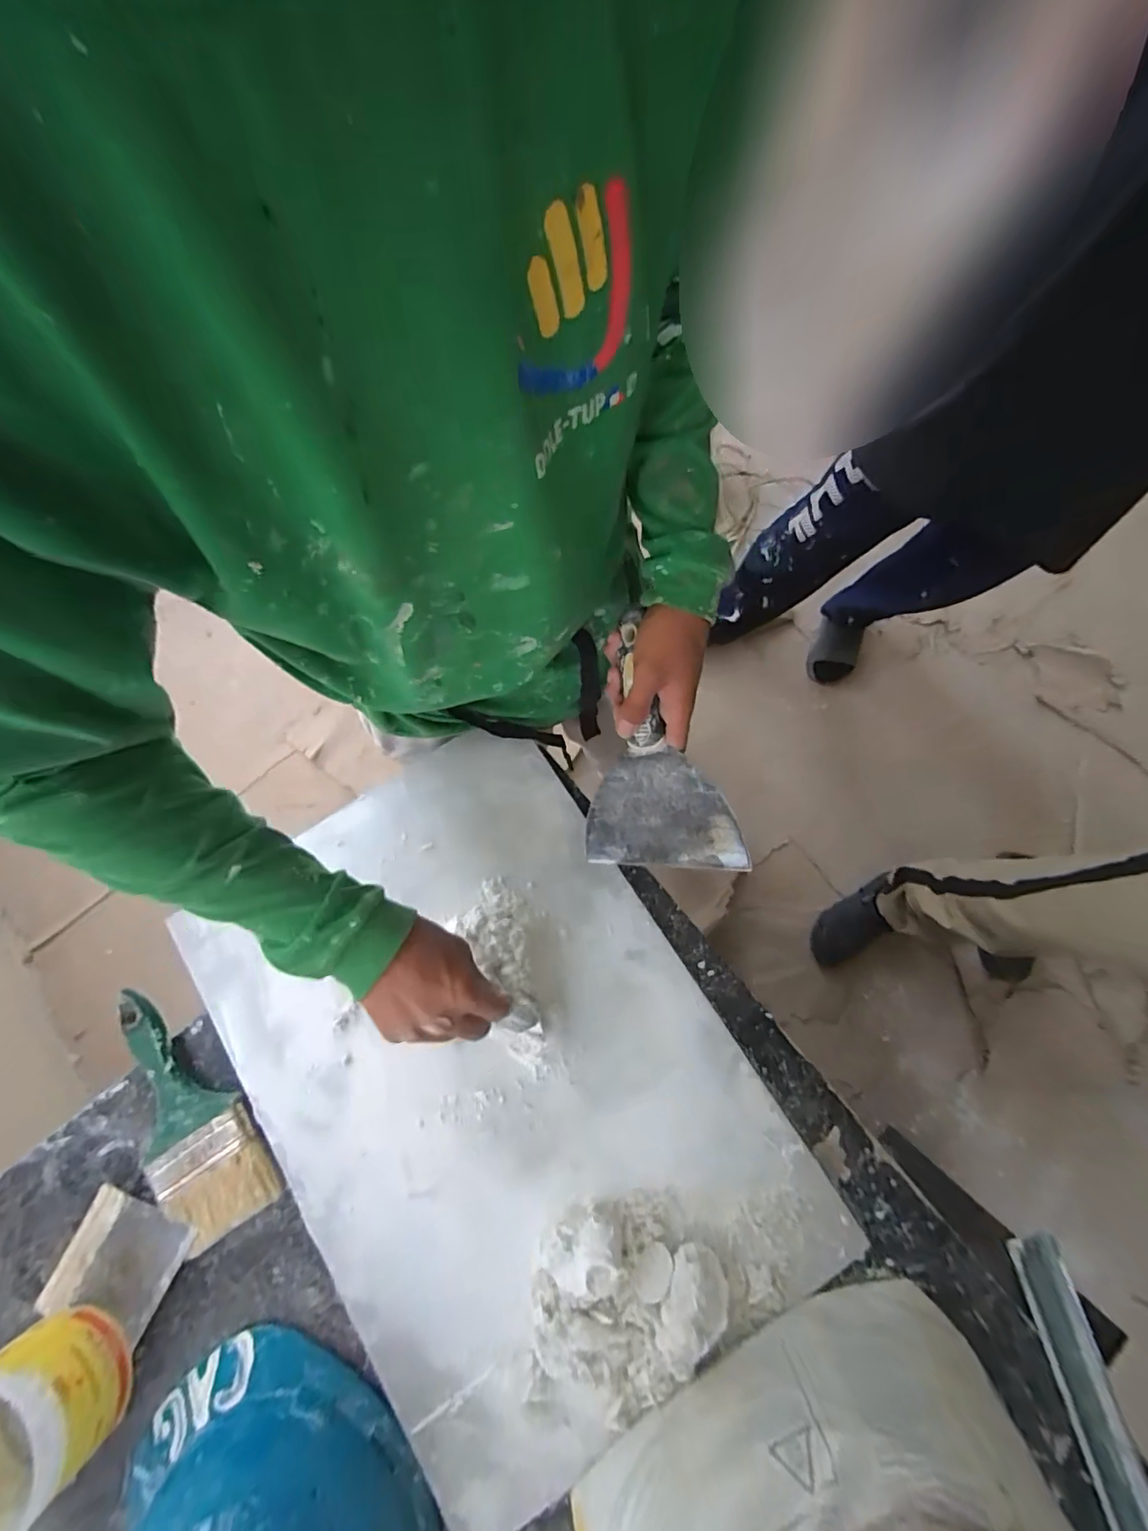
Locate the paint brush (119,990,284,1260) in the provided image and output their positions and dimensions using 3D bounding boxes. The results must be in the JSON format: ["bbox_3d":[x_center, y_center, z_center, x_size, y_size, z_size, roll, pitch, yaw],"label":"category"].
[{"bbox_3d":[-0.369,0.320,0.513,0.092,0.014,0.231,-35,78,-7],"label":"paint brush"}]

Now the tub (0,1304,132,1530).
[{"bbox_3d":[-0.442,0.525,0.432,0.129,0.074,0.111,-43,79,-9],"label":"tub"}]

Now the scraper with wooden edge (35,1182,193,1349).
[{"bbox_3d":[-0.410,0.447,0.490,0.108,0.019,0.111,22,77,7],"label":"scraper with wooden edge"}]

